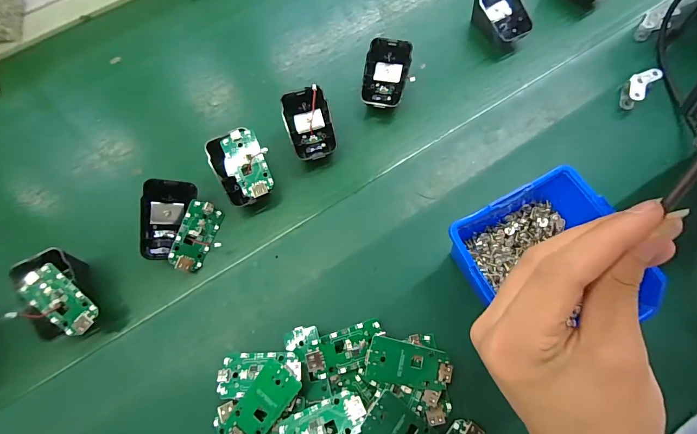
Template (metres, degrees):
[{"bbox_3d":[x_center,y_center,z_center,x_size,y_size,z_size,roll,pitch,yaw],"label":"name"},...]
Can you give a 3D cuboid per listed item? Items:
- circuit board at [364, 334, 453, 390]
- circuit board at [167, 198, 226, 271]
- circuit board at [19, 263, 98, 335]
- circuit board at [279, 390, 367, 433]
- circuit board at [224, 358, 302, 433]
[{"bbox_3d":[0.045,0.110,0.258,0.063,0.004,0.031,13,84,-1],"label":"circuit board"},{"bbox_3d":[-0.138,0.017,0.313,0.006,0.032,0.062,-5,62,47],"label":"circuit board"},{"bbox_3d":[-0.233,0.068,0.279,0.063,0.005,0.029,43,76,1],"label":"circuit board"},{"bbox_3d":[-0.018,0.149,0.245,0.064,0.004,0.031,-26,54,-3],"label":"circuit board"},{"bbox_3d":[-0.063,0.138,0.255,0.032,0.010,0.059,32,76,14],"label":"circuit board"}]

